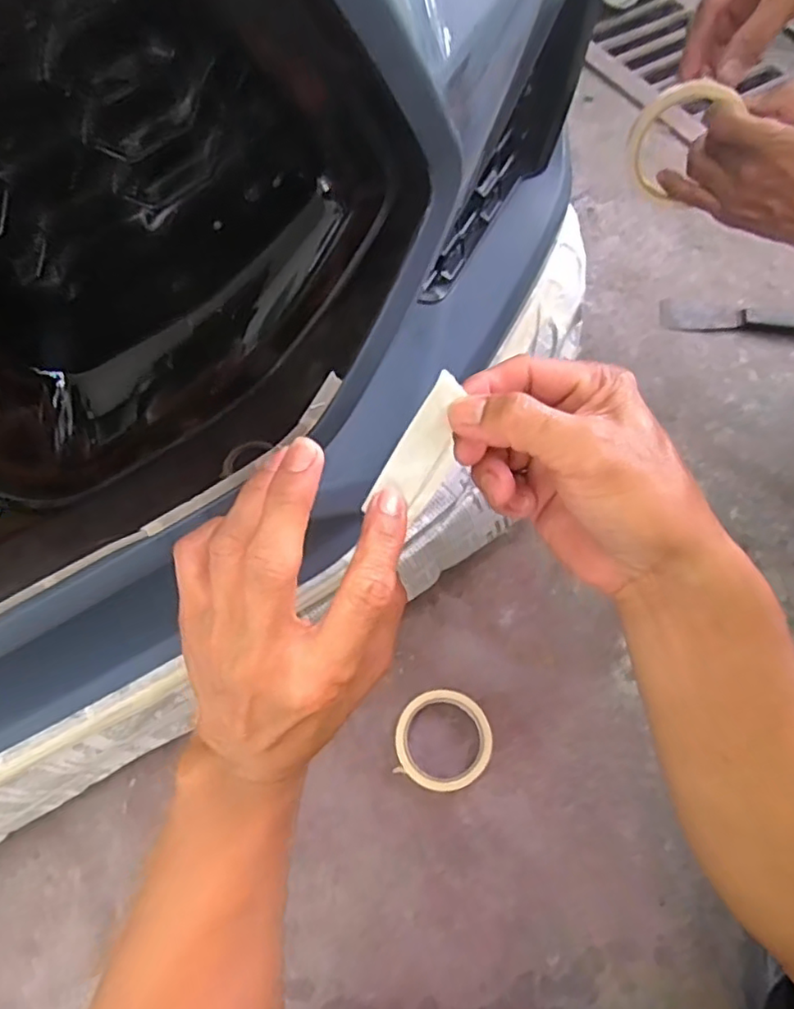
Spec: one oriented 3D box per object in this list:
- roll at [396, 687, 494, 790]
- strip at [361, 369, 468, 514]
[{"bbox_3d":[0.047,0.243,0.635,0.097,0.021,0.095,-1,67,1],"label":"roll"},{"bbox_3d":[0.011,-0.025,0.266,0.018,0.005,0.064,31,93,-8],"label":"strip"}]

